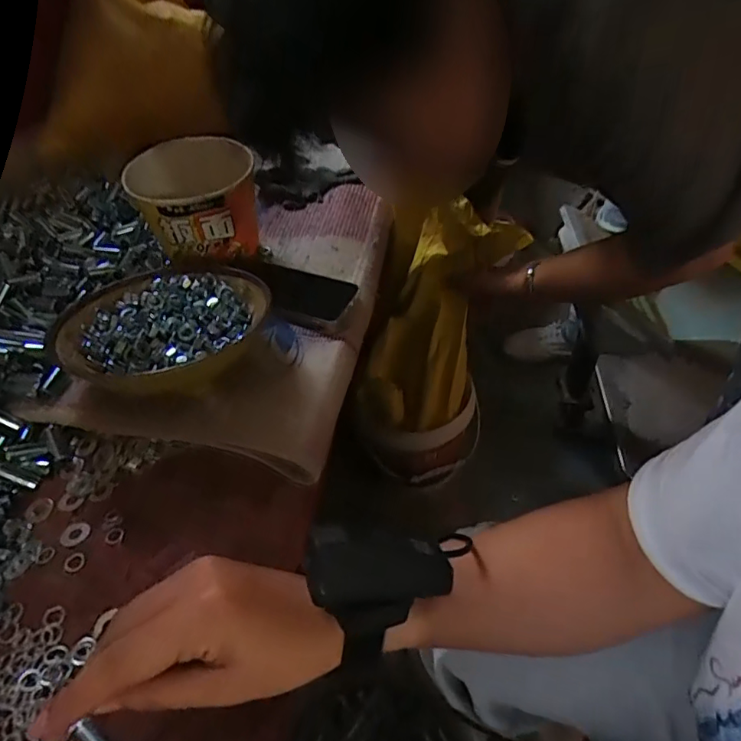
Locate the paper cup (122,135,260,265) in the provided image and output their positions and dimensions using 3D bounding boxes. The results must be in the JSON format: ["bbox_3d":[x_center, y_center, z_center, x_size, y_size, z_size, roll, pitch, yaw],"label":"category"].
[{"bbox_3d":[-0.196,-0.195,0.632,0.118,0.105,0.122,-2,47,3],"label":"paper cup"}]

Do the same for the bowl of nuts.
[{"bbox_3d":[-0.191,-0.038,0.520,0.190,0.058,0.160,-14,48,-8],"label":"bowl of nuts"}]

